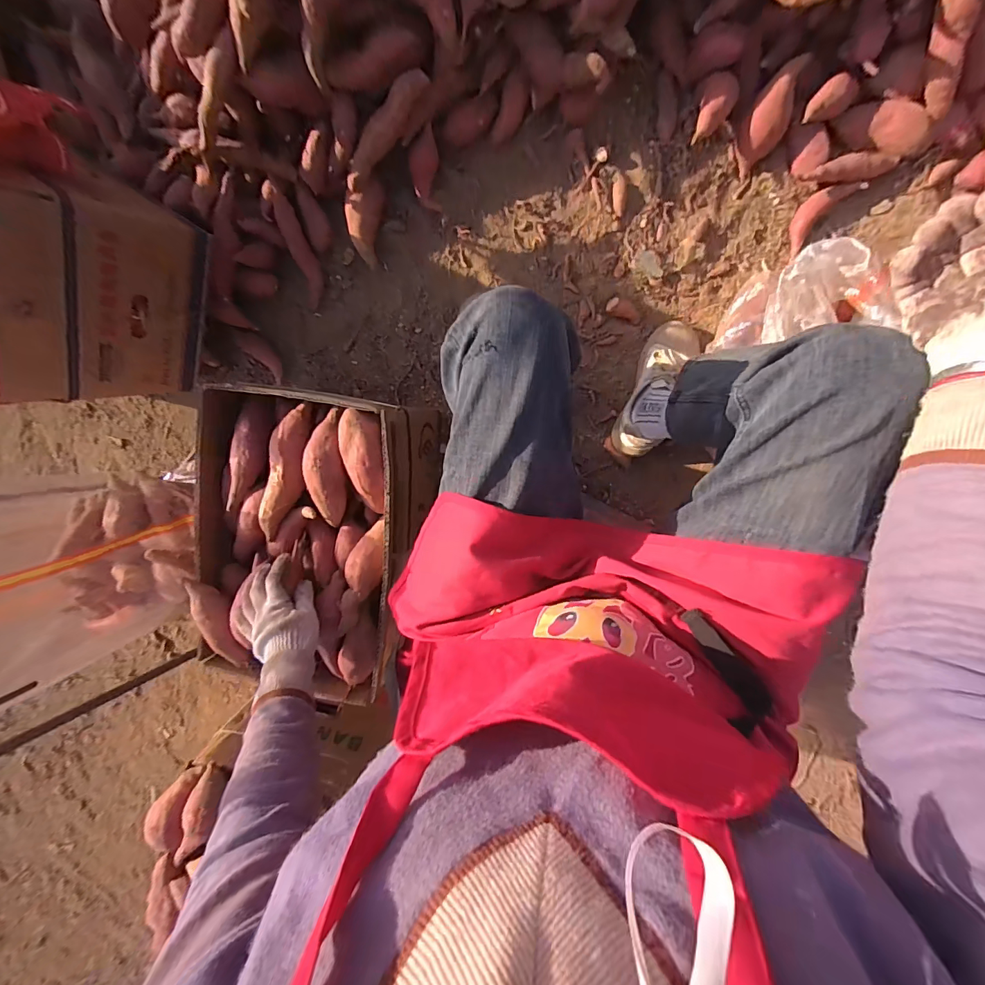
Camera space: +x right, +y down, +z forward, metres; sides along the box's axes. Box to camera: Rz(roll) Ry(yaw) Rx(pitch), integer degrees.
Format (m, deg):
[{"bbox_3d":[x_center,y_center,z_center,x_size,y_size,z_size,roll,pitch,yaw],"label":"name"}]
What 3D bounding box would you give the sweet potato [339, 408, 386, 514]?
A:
[{"bbox_3d":[-0.168,-0.038,0.586,0.061,0.051,0.142,-2,97,6],"label":"sweet potato"}]

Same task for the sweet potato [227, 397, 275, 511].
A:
[{"bbox_3d":[-0.359,-0.055,0.637,0.044,0.038,0.165,12,86,4],"label":"sweet potato"}]

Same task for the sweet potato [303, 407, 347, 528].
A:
[{"bbox_3d":[-0.228,-0.032,0.600,0.052,0.045,0.167,6,98,5],"label":"sweet potato"}]

